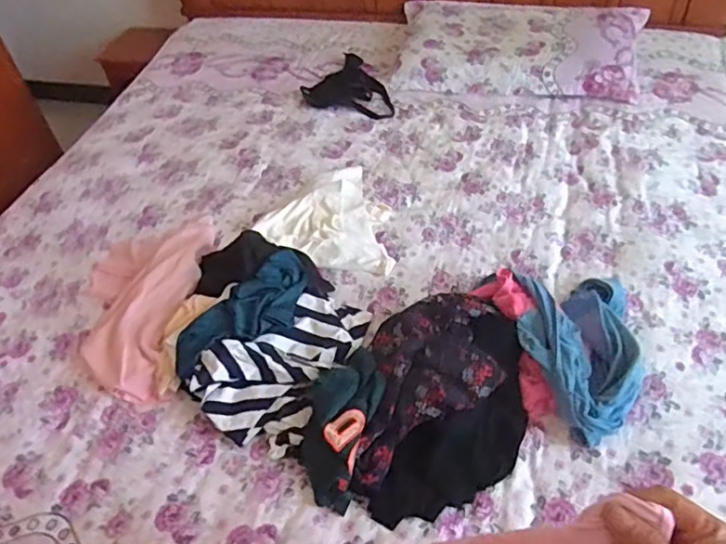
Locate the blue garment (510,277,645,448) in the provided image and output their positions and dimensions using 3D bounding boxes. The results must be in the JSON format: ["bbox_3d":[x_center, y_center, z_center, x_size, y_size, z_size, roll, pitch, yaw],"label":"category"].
[{"bbox_3d":[0.373,0.117,1.001,0.210,0.093,0.354,2,46,8],"label":"blue garment"}]

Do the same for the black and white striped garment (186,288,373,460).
[{"bbox_3d":[-0.130,0.147,1.030,0.204,0.083,0.334,23,52,26],"label":"black and white striped garment"}]

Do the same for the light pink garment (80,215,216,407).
[{"bbox_3d":[-0.462,0.041,1.179,0.263,0.069,0.490,-1,46,5],"label":"light pink garment"}]

